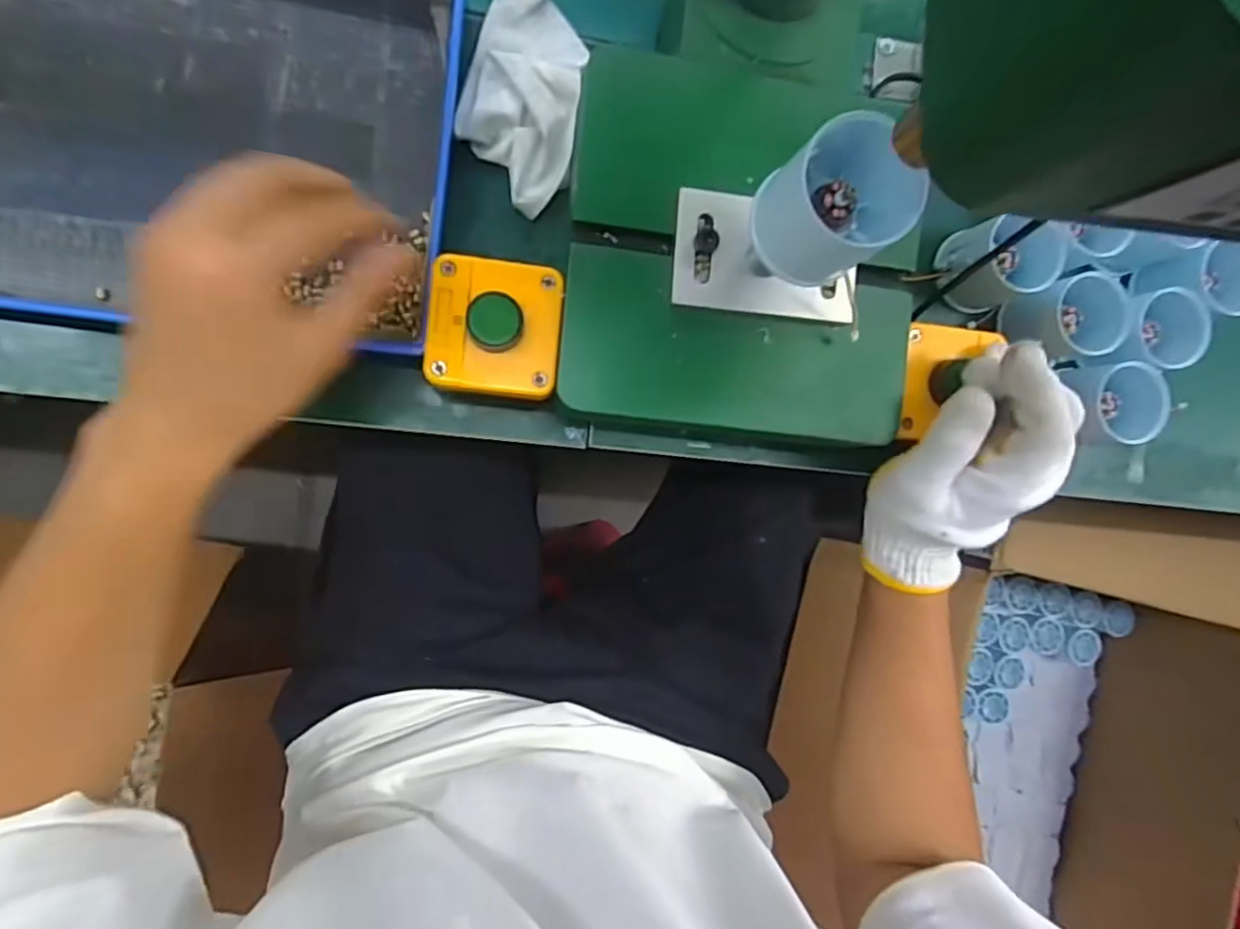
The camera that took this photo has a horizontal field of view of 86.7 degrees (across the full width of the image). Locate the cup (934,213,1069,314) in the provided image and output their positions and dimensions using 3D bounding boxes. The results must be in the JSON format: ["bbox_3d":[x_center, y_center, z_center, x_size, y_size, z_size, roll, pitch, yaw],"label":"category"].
[{"bbox_3d":[0.237,-0.127,0.415,0.045,0.056,0.051,-21,94,-9],"label":"cup"}]

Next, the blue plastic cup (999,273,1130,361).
[{"bbox_3d":[0.282,-0.092,0.418,0.054,0.043,0.048,-11,92,-9],"label":"blue plastic cup"}]

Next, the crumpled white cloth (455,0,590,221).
[{"bbox_3d":[-0.055,-0.226,0.388,0.065,0.029,0.146,9,89,-9],"label":"crumpled white cloth"}]

